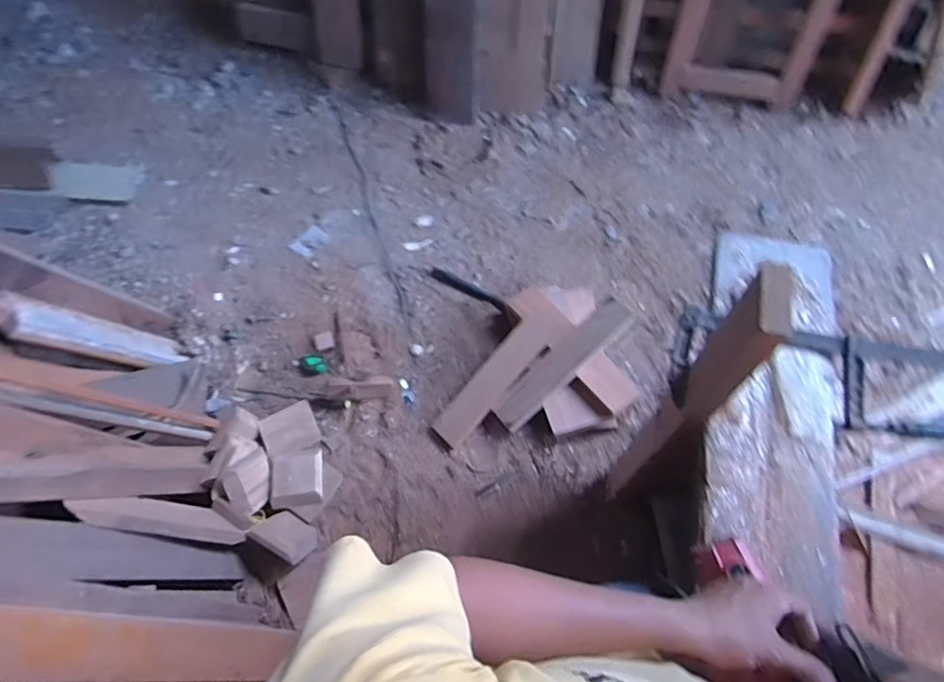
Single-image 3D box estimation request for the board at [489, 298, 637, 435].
[{"bbox_3d":[0.255,0.065,1.575,0.467,0.034,0.105,-42,67,-3],"label":"board"}]

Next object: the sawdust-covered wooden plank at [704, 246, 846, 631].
[{"bbox_3d":[0.489,0.084,0.920,0.221,0.027,0.647,12,64,9],"label":"sawdust-covered wooden plank"}]

